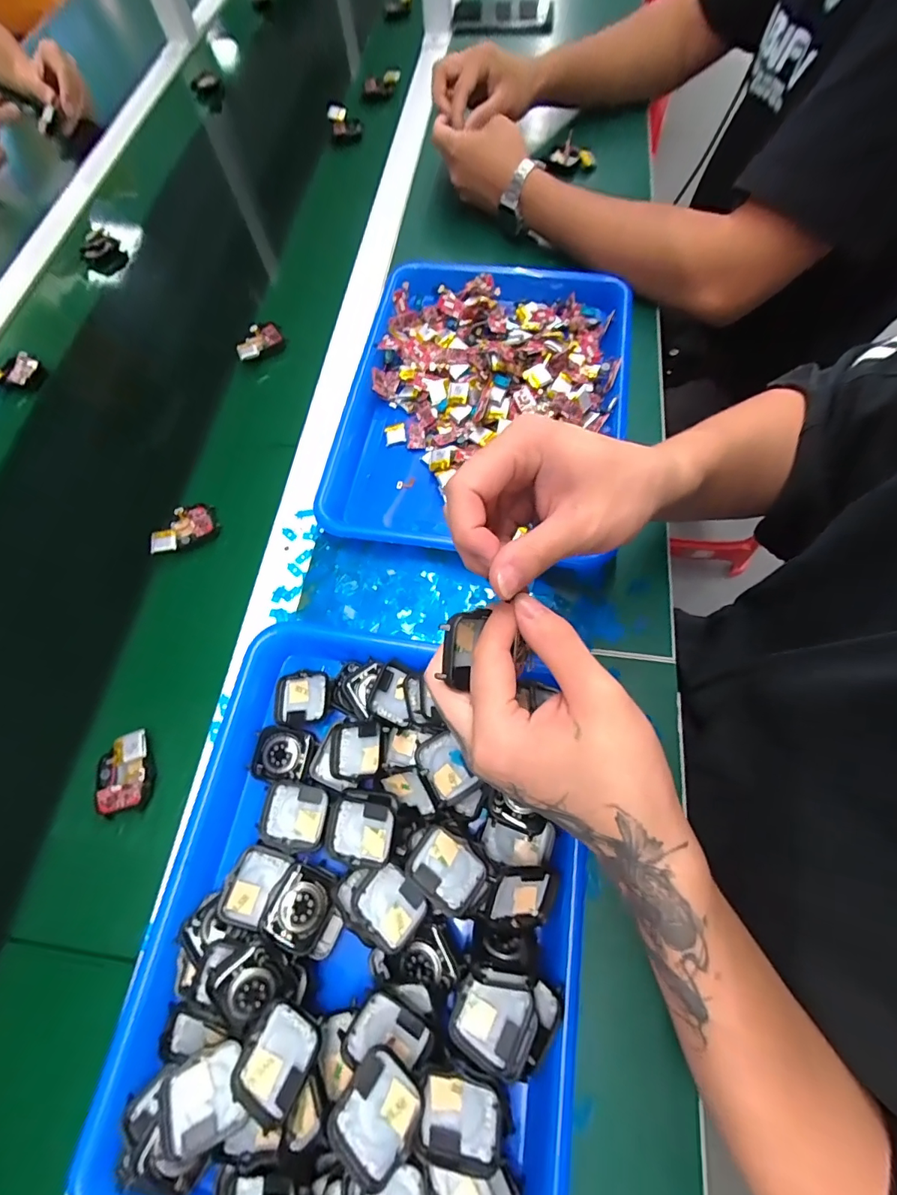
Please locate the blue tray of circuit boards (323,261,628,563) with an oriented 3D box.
[{"bbox_3d":[0.035,-0.192,0.434,0.256,0.046,0.340,10,70,6],"label":"blue tray of circuit boards"}]

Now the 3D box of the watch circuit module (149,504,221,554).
[{"bbox_3d":[-0.236,-0.061,0.415,0.057,0.017,0.036,-34,71,-10],"label":"watch circuit module"}]

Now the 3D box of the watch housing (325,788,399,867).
[{"bbox_3d":[-0.055,0.145,0.296,0.041,0.016,0.042,9,70,6],"label":"watch housing"}]

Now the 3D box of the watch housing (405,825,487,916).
[{"bbox_3d":[-0.002,0.164,0.280,0.043,0.015,0.037,32,74,14],"label":"watch housing"}]

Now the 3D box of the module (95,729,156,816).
[{"bbox_3d":[-0.234,0.126,0.336,0.039,0.010,0.052,-19,67,-1],"label":"module"}]

